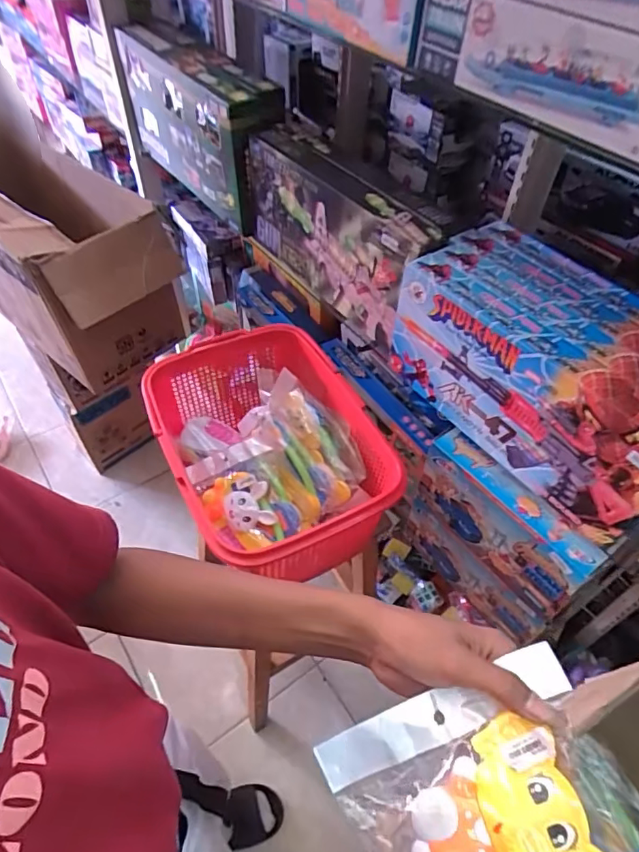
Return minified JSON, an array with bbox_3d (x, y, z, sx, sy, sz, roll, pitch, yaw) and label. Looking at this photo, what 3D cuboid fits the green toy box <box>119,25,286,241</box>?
[{"bbox_3d":[-0.258,-0.641,1.099,0.106,0.246,0.523,-28,57,-23],"label":"green toy box"}]

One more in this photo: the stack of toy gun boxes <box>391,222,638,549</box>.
[{"bbox_3d":[0.309,-0.073,0.704,0.188,0.196,0.394,-30,58,-24],"label":"stack of toy gun boxes"}]

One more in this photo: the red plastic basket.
[{"bbox_3d":[-0.079,0.034,0.808,0.285,0.148,0.407,-22,55,-20],"label":"red plastic basket"}]

